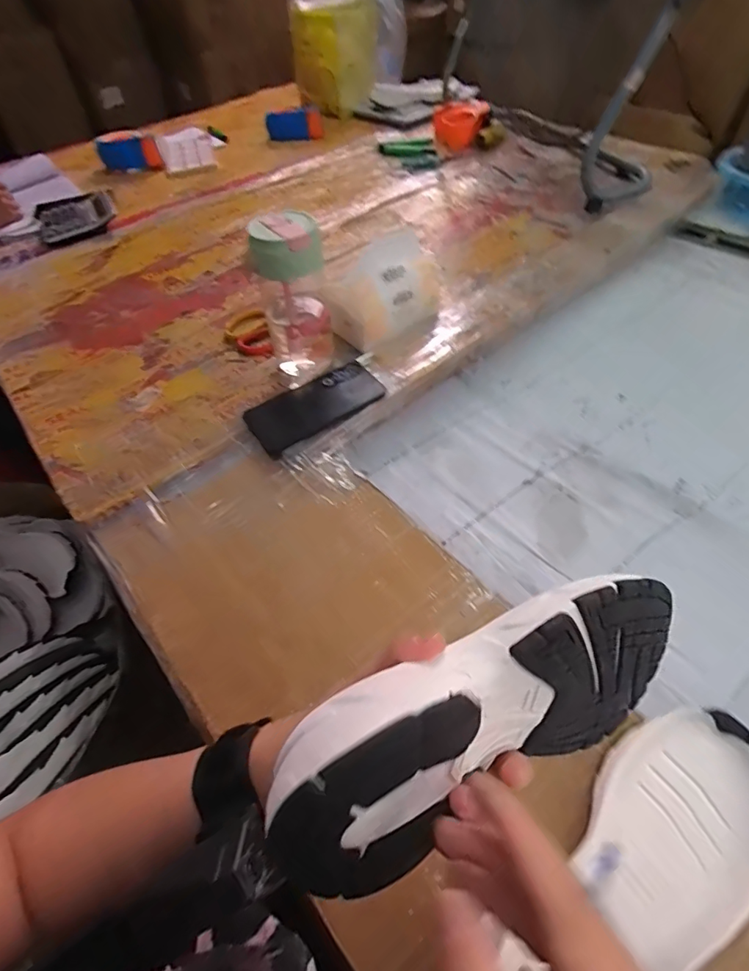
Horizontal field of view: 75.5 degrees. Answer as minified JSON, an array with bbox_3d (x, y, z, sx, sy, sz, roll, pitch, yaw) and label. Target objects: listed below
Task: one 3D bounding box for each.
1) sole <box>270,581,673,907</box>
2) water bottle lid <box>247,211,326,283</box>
[{"bbox_3d":[0.063,0.110,0.243,0.234,0.095,0.029,-13,14,-24],"label":"sole"},{"bbox_3d":[-0.107,-0.274,0.555,0.077,0.058,0.075,-2,51,3],"label":"water bottle lid"}]

